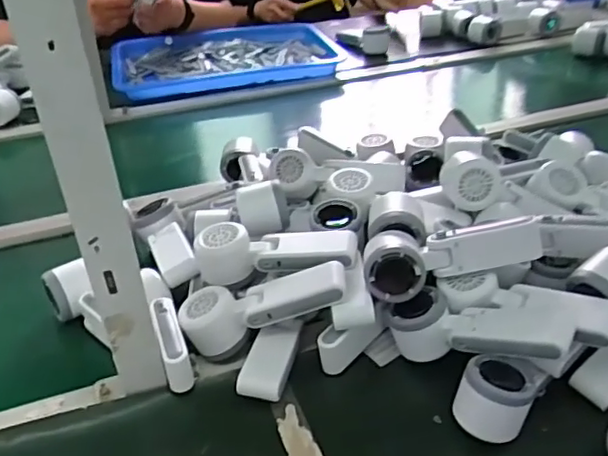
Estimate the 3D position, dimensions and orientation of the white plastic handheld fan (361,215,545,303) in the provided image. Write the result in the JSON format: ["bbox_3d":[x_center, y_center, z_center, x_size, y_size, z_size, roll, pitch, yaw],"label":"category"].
[{"bbox_3d":[0.140,0.030,0.584,0.163,0.059,0.067,4,35,9],"label":"white plastic handheld fan"}]

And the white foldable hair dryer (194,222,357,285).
[{"bbox_3d":[-0.030,0.029,0.641,0.167,0.048,0.049,1,35,5],"label":"white foldable hair dryer"}]

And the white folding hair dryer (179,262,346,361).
[{"bbox_3d":[-0.037,0.076,0.599,0.162,0.057,0.050,-20,33,10],"label":"white folding hair dryer"}]

